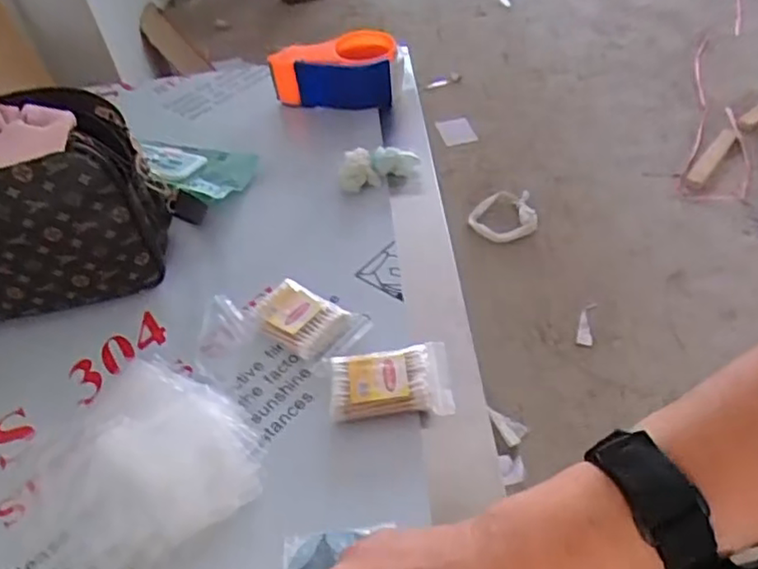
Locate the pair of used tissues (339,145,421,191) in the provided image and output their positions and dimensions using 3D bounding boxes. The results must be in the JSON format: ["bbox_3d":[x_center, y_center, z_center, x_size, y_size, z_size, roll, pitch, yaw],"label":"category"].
[{"bbox_3d":[-0.003,-0.130,0.691,0.087,0.038,0.029,-19,45,-10],"label":"pair of used tissues"}]

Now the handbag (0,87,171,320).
[{"bbox_3d":[-0.323,-0.058,0.561,0.246,0.186,0.105,-7,43,3],"label":"handbag"}]

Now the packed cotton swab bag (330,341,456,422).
[{"bbox_3d":[0.009,0.074,0.493,0.089,0.022,0.057,-7,45,2],"label":"packed cotton swab bag"}]

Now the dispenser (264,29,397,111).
[{"bbox_3d":[-0.057,-0.273,0.829,0.160,0.074,0.076,-6,45,3],"label":"dispenser"}]

